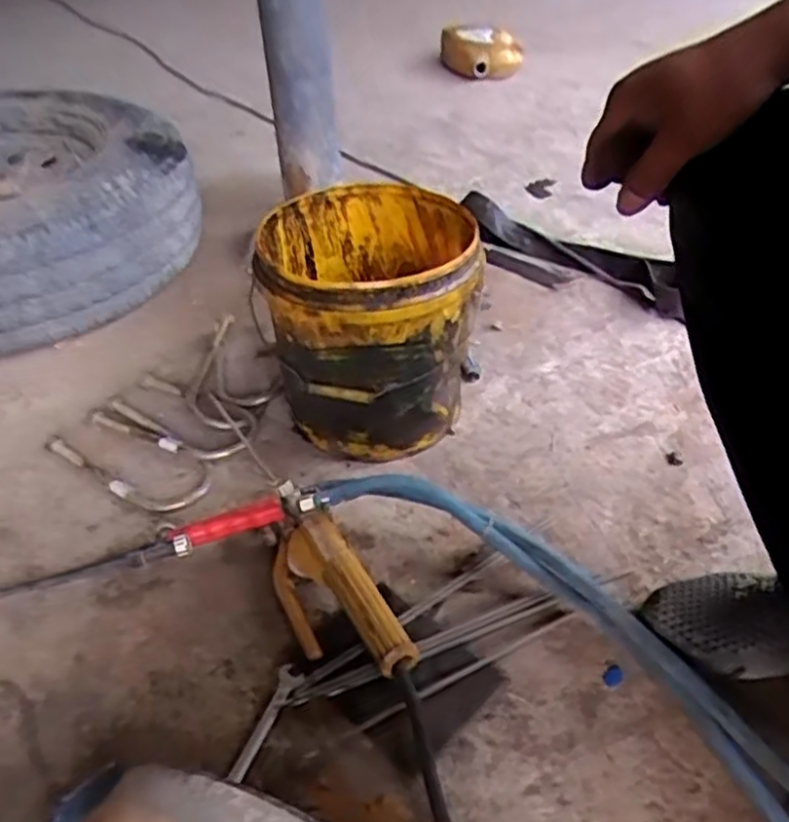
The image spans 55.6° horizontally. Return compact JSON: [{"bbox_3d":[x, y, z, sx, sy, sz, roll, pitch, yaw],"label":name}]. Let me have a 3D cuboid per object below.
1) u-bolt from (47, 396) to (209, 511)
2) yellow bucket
[{"bbox_3d":[-0.331,0.055,0.959,0.229,0.023,0.110,25,46,28],"label":"u-bolt"},{"bbox_3d":[-0.029,-0.108,0.946,0.241,0.272,0.251,-4,39,-3],"label":"yellow bucket"}]

